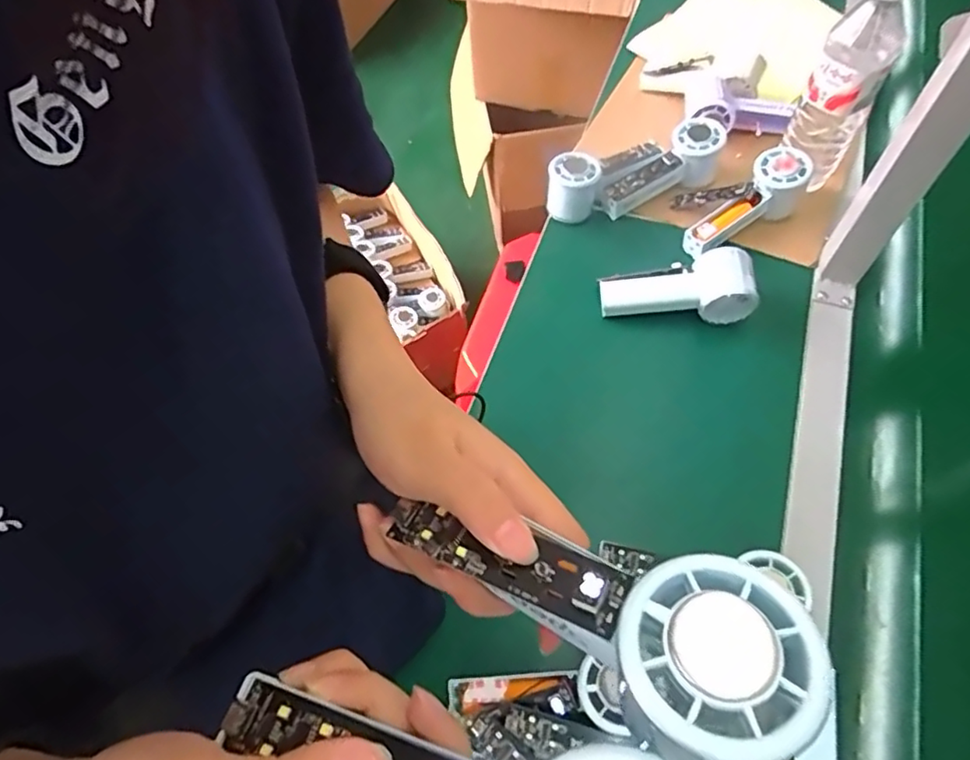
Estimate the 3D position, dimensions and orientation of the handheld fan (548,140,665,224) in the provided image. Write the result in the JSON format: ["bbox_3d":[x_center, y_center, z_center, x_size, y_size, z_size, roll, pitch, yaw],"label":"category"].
[{"bbox_3d":[0.135,-0.240,0.681,0.151,0.057,0.055,-33,64,-14],"label":"handheld fan"}]

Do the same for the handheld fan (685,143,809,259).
[{"bbox_3d":[0.287,-0.187,0.656,0.159,0.069,0.062,-37,64,1],"label":"handheld fan"}]

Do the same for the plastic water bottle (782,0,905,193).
[{"bbox_3d":[0.358,-0.290,0.598,0.066,0.208,0.053,28,66,18],"label":"plastic water bottle"}]

